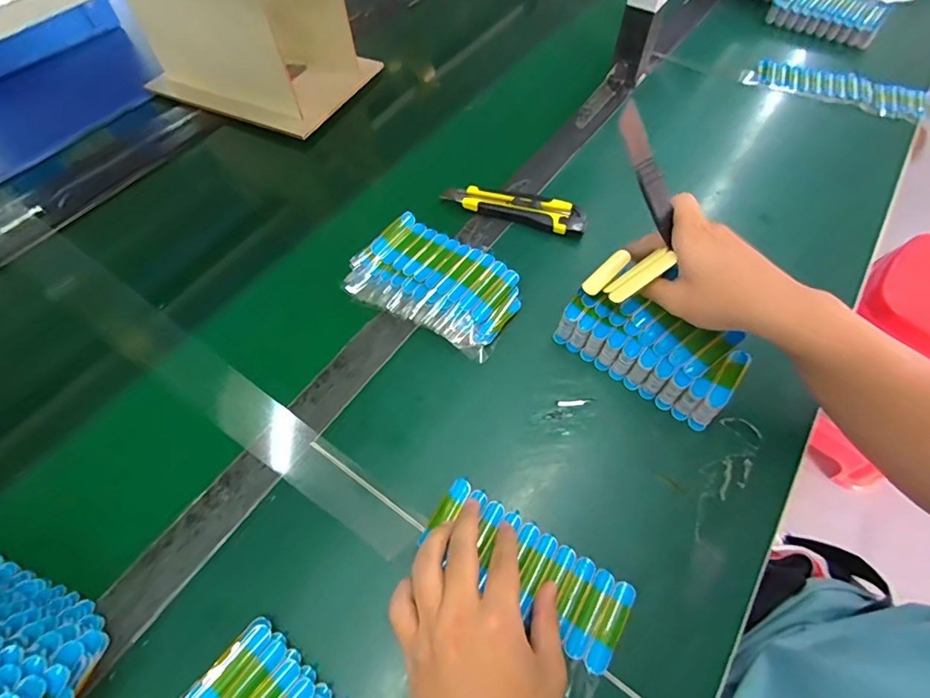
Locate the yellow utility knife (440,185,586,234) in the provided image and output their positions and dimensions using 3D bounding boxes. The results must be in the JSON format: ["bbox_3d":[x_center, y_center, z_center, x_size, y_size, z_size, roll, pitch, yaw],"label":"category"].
[{"bbox_3d":[0.057,-0.165,0.530,0.164,0.013,0.039,18,62,12],"label":"yellow utility knife"}]

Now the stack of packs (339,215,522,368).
[{"bbox_3d":[-0.030,-0.072,0.460,0.167,0.025,0.101,28,65,17],"label":"stack of packs"}]

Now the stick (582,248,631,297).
[{"bbox_3d":[0.134,-0.071,0.441,0.049,0.006,0.019,-45,66,2],"label":"stick"}]

